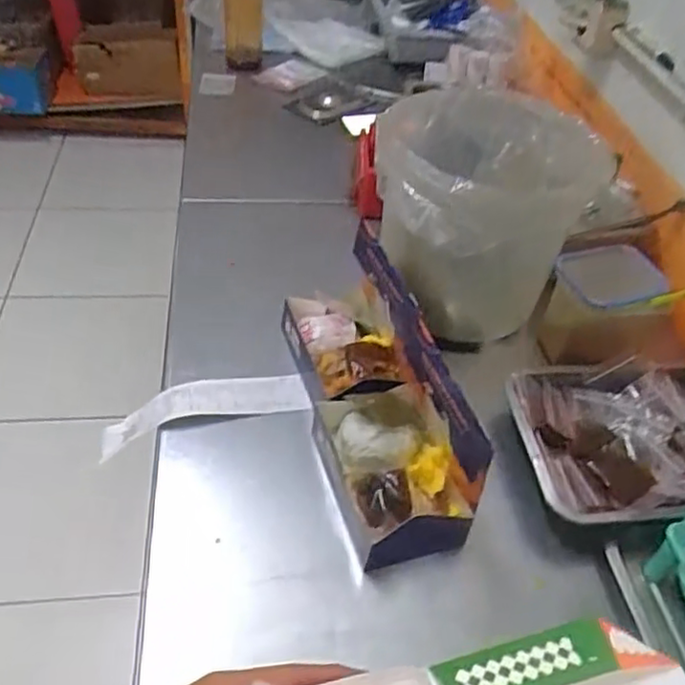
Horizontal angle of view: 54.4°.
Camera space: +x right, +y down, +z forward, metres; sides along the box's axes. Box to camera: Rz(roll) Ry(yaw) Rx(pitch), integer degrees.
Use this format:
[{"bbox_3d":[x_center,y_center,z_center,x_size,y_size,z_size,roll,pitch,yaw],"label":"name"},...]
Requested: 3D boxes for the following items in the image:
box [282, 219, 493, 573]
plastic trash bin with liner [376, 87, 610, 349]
[{"bbox_3d":[0.031,0.041,0.722,0.125,0.143,0.347,-6,45,-13],"label":"box"},{"bbox_3d":[0.157,-0.160,0.872,0.231,0.257,0.276,6,44,-2],"label":"plastic trash bin with liner"}]

